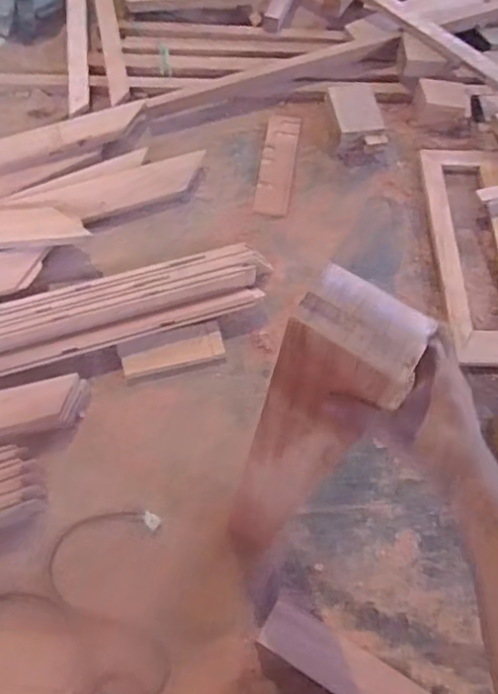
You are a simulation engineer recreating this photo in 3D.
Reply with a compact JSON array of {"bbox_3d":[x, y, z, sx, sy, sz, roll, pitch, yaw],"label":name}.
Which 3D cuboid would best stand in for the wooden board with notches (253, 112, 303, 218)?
[{"bbox_3d":[0.093,-0.579,1.837,0.104,0.024,0.375,8,68,5],"label":"wooden board with notches"}]

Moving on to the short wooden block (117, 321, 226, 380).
[{"bbox_3d":[-0.205,0.006,1.557,0.273,0.025,0.105,-14,68,-4],"label":"short wooden block"}]

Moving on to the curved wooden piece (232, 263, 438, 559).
[{"bbox_3d":[0.051,0.141,0.724,0.095,0.649,0.072,27,60,8],"label":"curved wooden piece"}]

